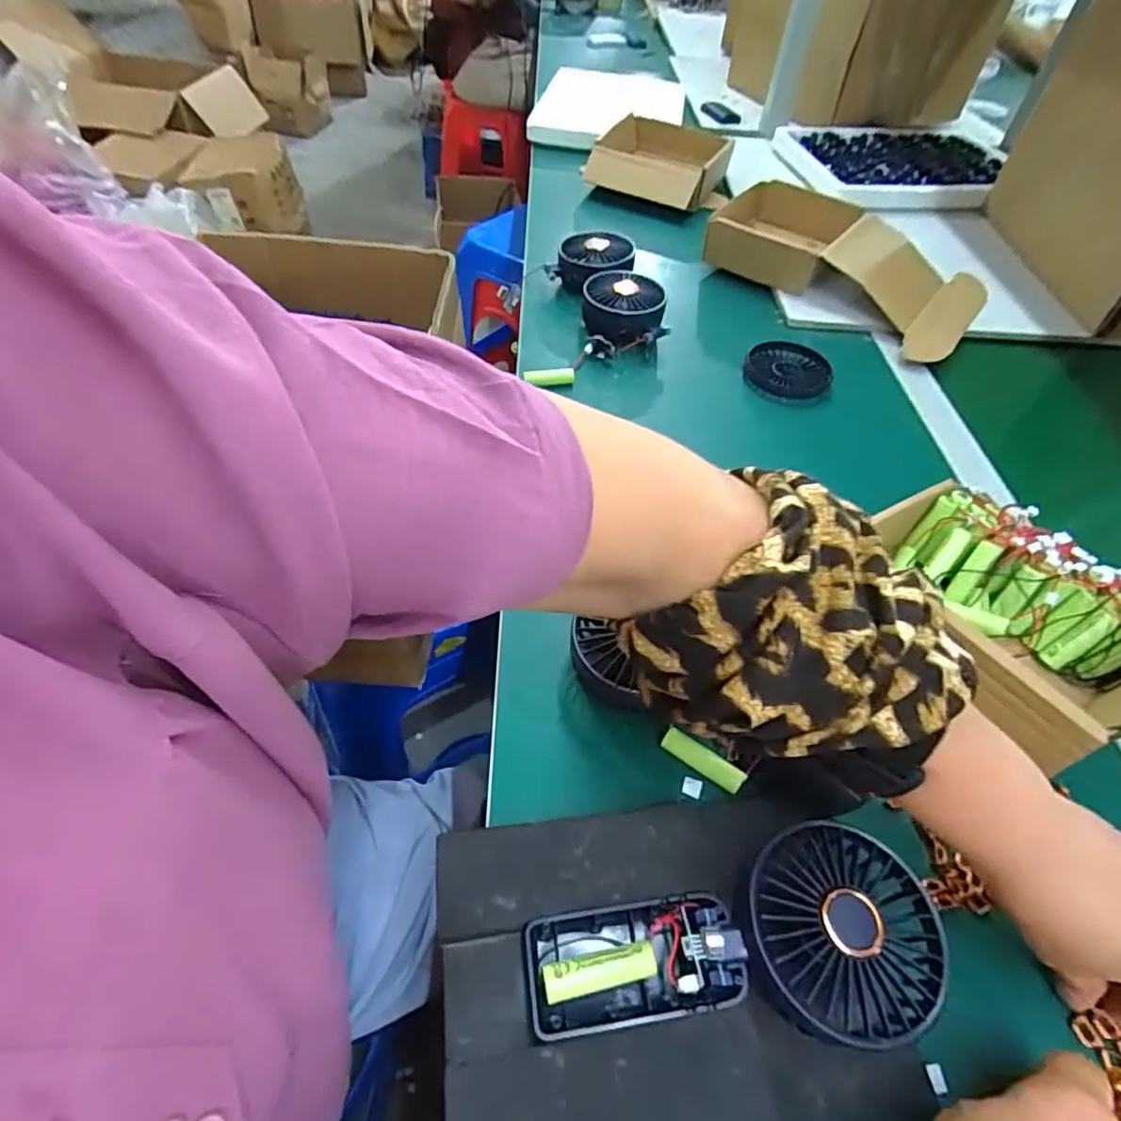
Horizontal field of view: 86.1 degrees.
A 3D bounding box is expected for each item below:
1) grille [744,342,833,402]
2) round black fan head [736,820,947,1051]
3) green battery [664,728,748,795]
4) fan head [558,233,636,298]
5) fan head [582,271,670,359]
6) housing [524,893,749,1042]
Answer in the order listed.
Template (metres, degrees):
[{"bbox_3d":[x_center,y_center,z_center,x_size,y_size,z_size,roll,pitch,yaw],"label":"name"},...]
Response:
[{"bbox_3d":[0.234,-0.196,0.620,0.083,0.019,0.076,3,51,-4],"label":"grille"},{"bbox_3d":[0.126,0.167,0.274,0.082,0.029,0.082,1,52,-5],"label":"round black fan head"},{"bbox_3d":[0.085,0.119,0.357,0.050,0.013,0.013,32,55,18],"label":"green battery"},{"bbox_3d":[0.040,-0.345,0.698,0.086,0.043,0.083,7,51,0],"label":"fan head"},{"bbox_3d":[0.065,-0.261,0.623,0.081,0.037,0.096,-4,52,-9],"label":"fan head"},{"bbox_3d":[0.034,0.179,0.269,0.095,0.017,0.045,-4,52,-9],"label":"housing"}]

